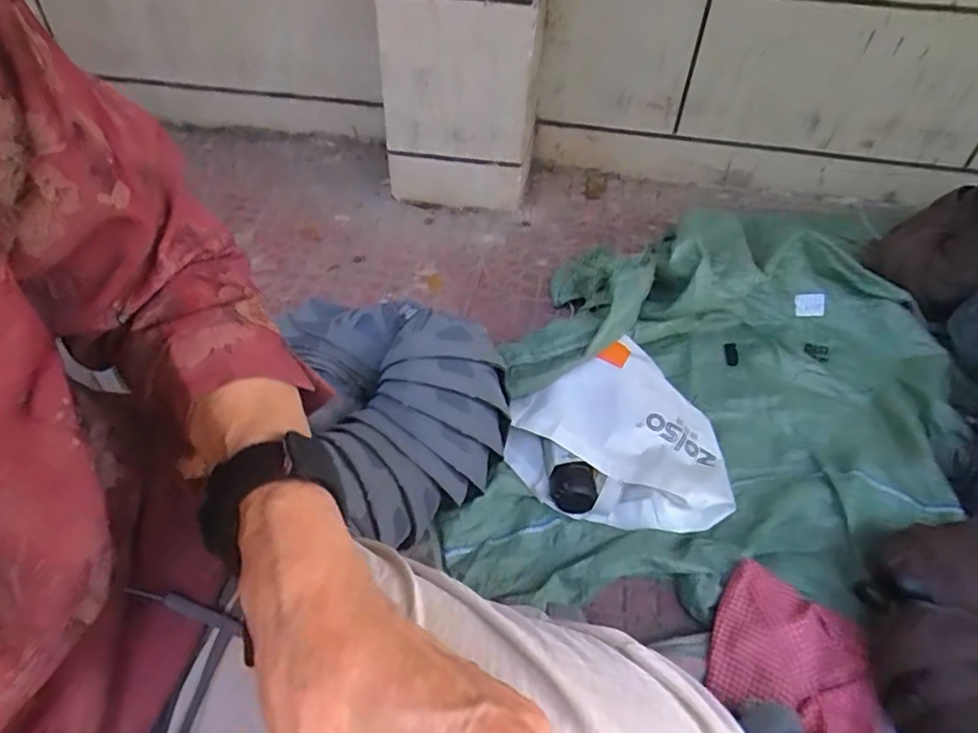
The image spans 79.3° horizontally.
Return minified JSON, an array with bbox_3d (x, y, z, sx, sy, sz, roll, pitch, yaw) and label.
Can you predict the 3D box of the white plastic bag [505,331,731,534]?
[{"bbox_3d":[0.185,0.115,0.820,0.273,0.091,0.266,-19,48,-21],"label":"white plastic bag"}]

